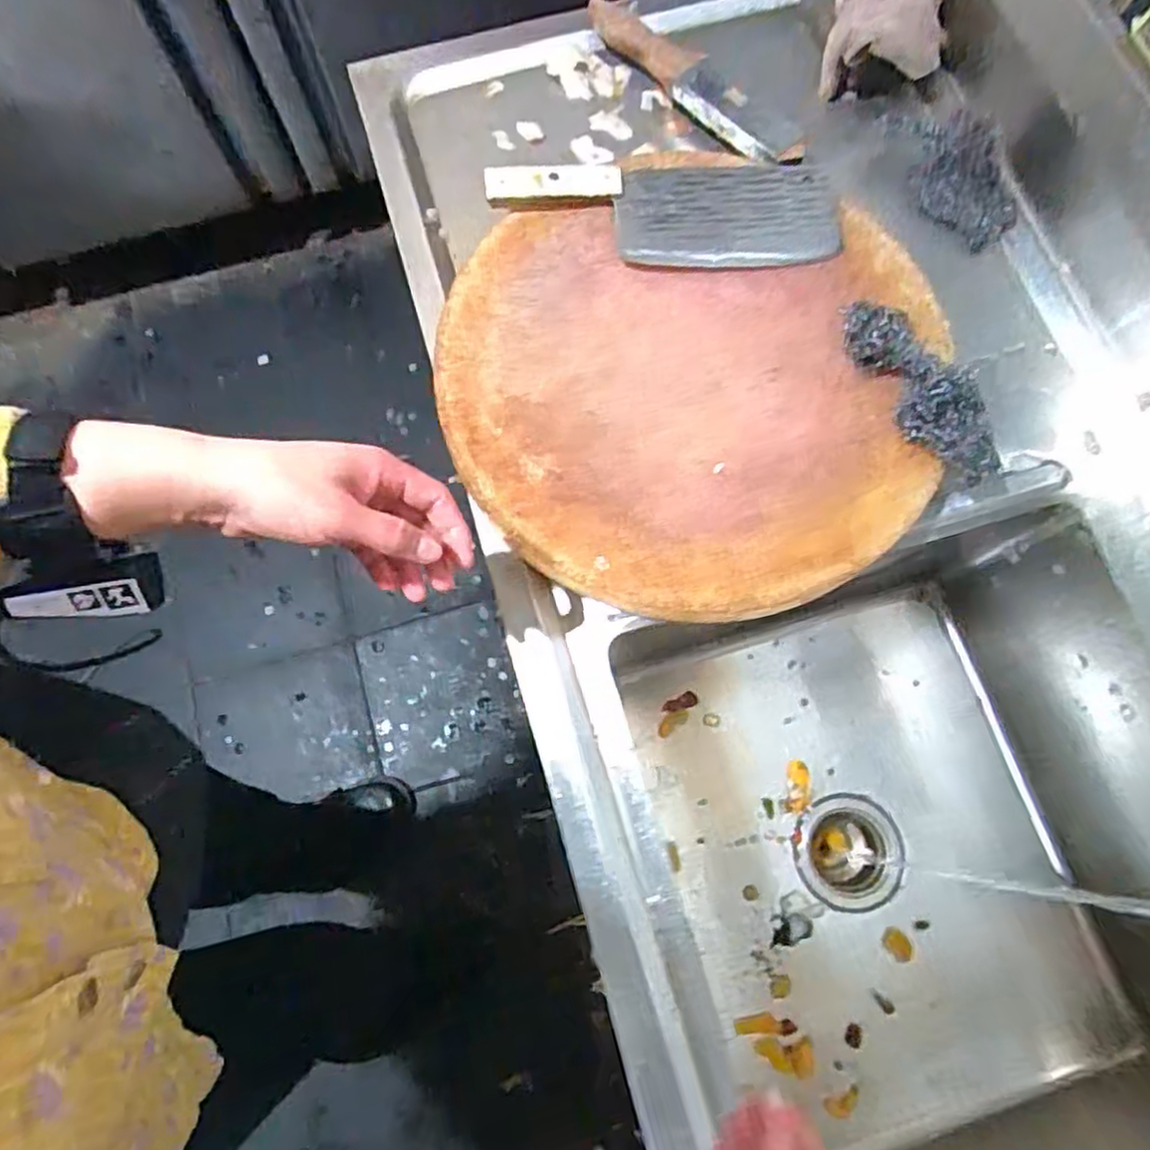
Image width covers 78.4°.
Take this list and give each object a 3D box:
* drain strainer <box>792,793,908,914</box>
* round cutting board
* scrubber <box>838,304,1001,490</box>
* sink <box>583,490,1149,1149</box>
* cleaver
[{"bbox_3d":[0.288,0.300,0.772,0.112,0.072,0.115,-11,74,-3],"label":"drain strainer"},{"bbox_3d":[0.088,-0.143,0.559,0.381,0.032,0.343,4,74,1],"label":"round cutting board"},{"bbox_3d":[0.267,-0.146,0.547,0.060,0.036,0.166,-33,77,-8],"label":"scrubber"},{"bbox_3d":[0.302,0.268,0.625,0.442,0.260,0.578,-15,75,-4],"label":"sink"},{"bbox_3d":[0.078,-0.314,0.609,0.297,0.024,0.096,0,74,0],"label":"cleaver"}]

